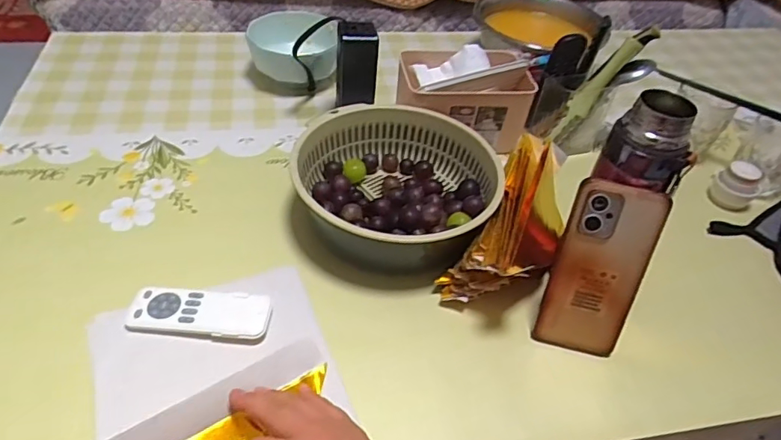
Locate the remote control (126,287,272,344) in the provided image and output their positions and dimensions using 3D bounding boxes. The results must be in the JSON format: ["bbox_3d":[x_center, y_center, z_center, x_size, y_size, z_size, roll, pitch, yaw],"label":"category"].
[{"bbox_3d":[-0.175,0.086,0.483,0.124,0.010,0.047,5,44,-2],"label":"remote control"}]

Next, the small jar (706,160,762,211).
[{"bbox_3d":[0.443,-0.047,0.668,0.047,0.049,0.052,-32,56,-33],"label":"small jar"}]

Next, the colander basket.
[{"bbox_3d":[0.007,-0.039,0.591,0.220,0.074,0.217,10,44,3],"label":"colander basket"}]

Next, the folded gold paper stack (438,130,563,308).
[{"bbox_3d":[0.131,0.008,0.548,0.085,0.113,0.194,26,47,19],"label":"folded gold paper stack"}]

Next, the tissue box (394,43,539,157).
[{"bbox_3d":[0.096,-0.174,0.704,0.172,0.076,0.139,3,44,-4],"label":"tissue box"}]

